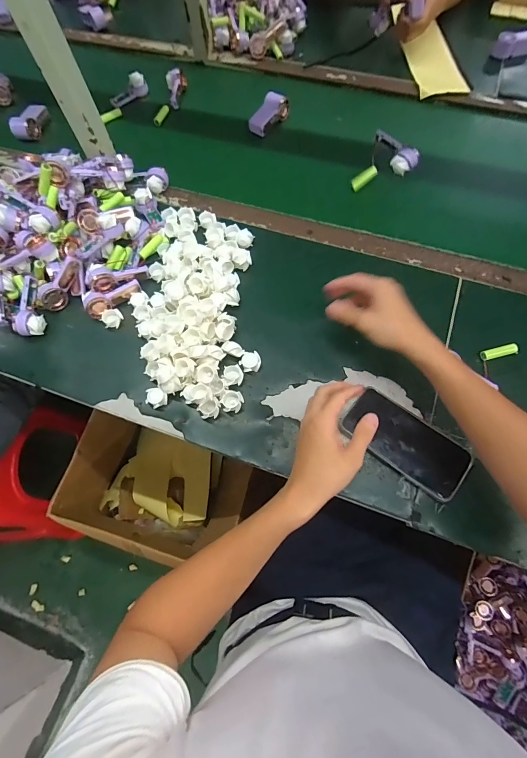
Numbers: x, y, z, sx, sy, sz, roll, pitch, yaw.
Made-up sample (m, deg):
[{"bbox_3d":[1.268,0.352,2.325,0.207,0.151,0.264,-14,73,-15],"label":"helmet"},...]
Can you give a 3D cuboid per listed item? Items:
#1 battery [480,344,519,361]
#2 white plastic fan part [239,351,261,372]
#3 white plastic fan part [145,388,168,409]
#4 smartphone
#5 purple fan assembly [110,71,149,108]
[{"bbox_3d":[0.352,-0.039,0.525,0.050,0.018,0.015,-13,70,-3],"label":"battery"},{"bbox_3d":[-0.020,-0.025,0.528,0.032,0.012,0.029,-7,70,-1],"label":"white plastic fan part"},{"bbox_3d":[-0.156,0.029,0.516,0.030,0.016,0.027,4,70,3],"label":"white plastic fan part"},{"bbox_3d":[0.195,0.083,0.484,0.164,0.014,0.083,41,76,18],"label":"smartphone"},{"bbox_3d":[-0.302,-0.640,0.781,0.031,0.040,0.089,42,76,17],"label":"purple fan assembly"}]

